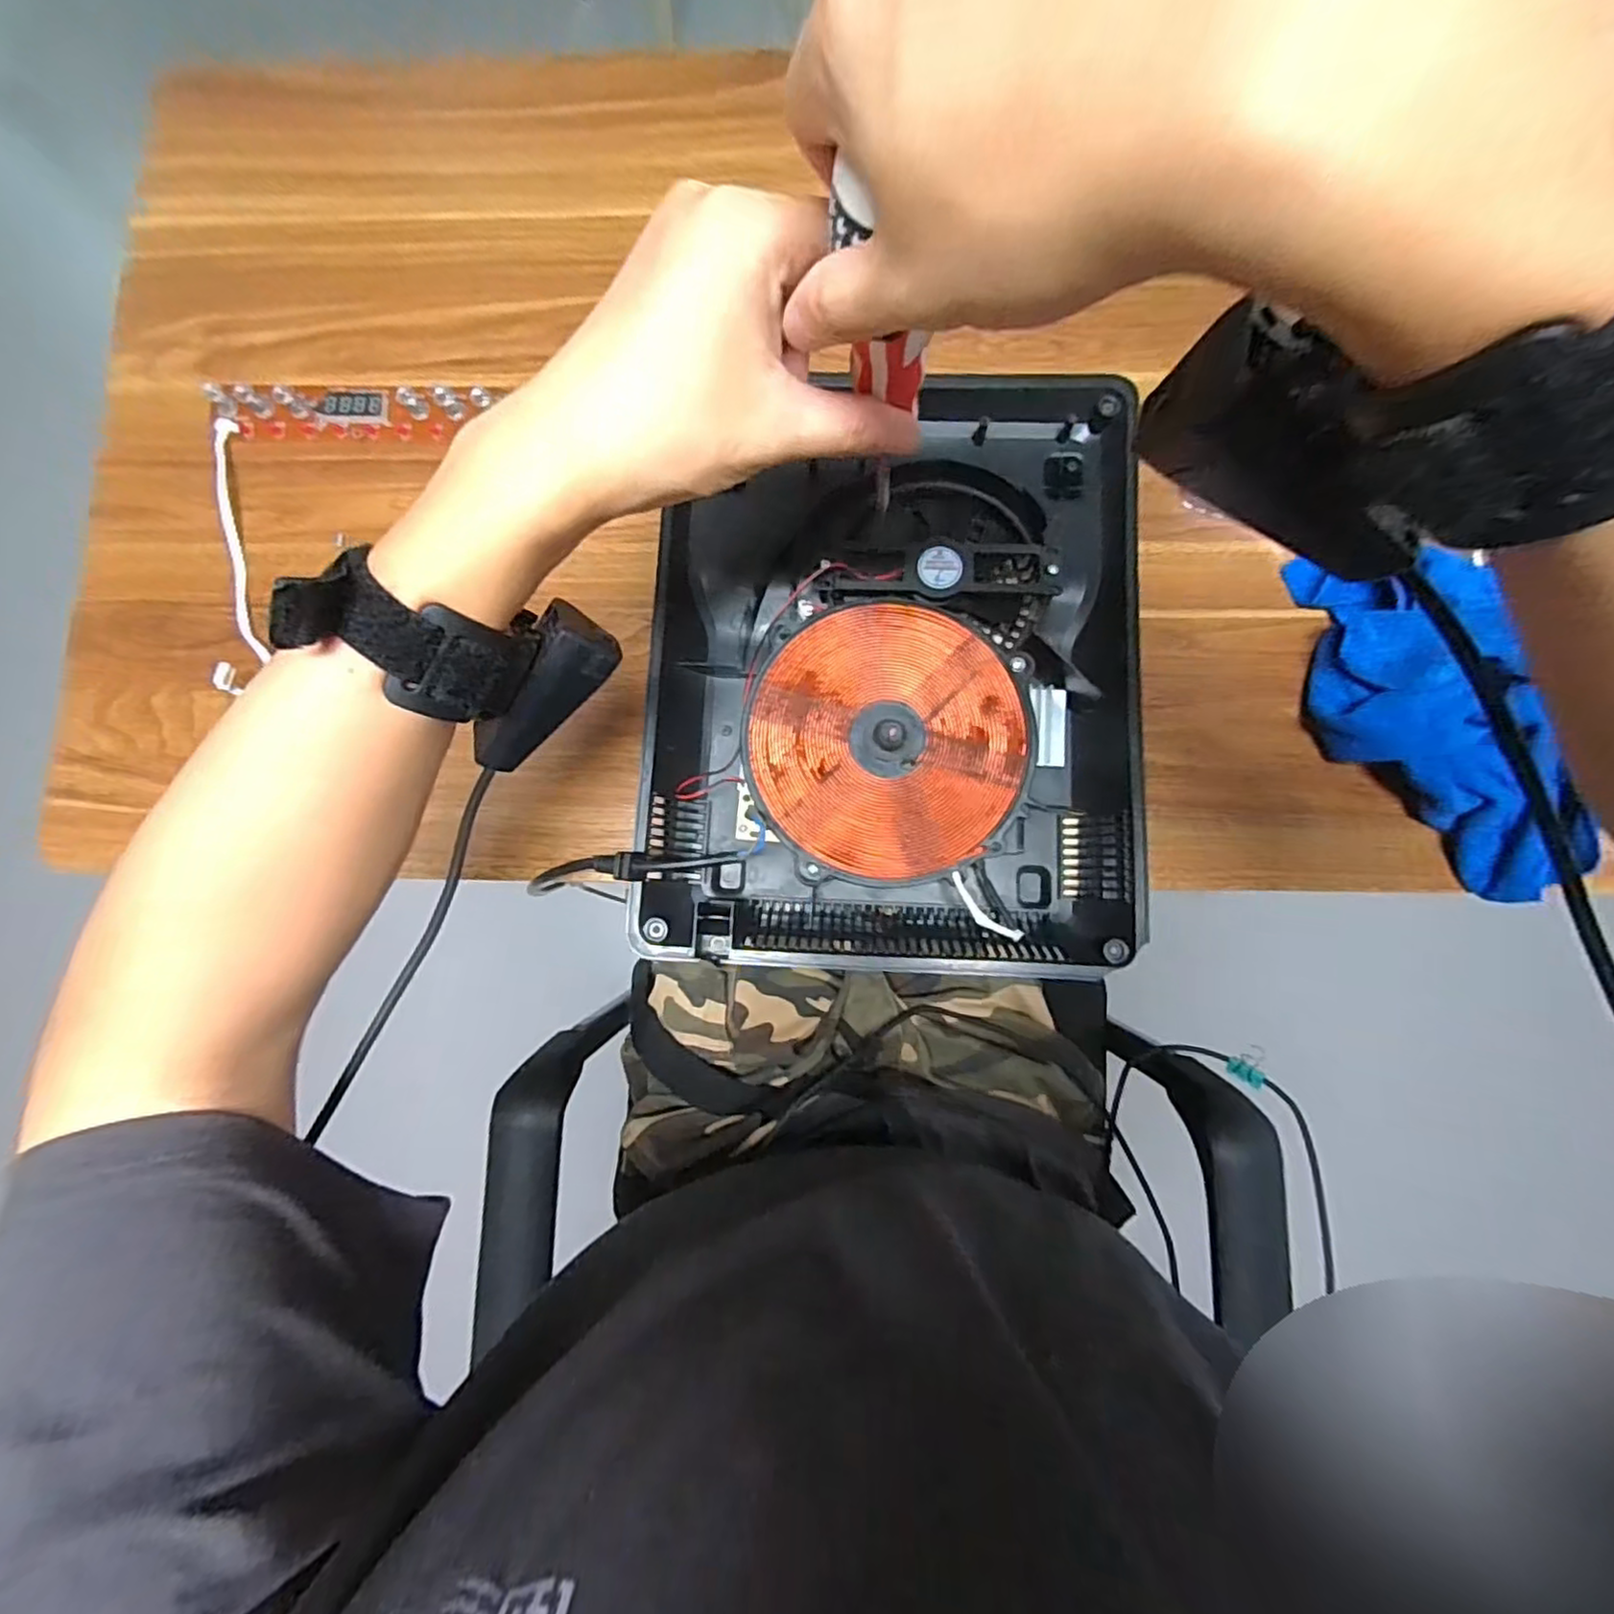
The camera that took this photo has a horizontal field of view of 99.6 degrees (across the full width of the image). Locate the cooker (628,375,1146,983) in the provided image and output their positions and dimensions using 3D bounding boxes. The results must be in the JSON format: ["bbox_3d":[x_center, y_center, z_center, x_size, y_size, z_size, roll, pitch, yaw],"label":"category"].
[{"bbox_3d":[0.051,-0.067,0.395,0.279,0.047,0.322,2,84,1],"label":"cooker"}]

